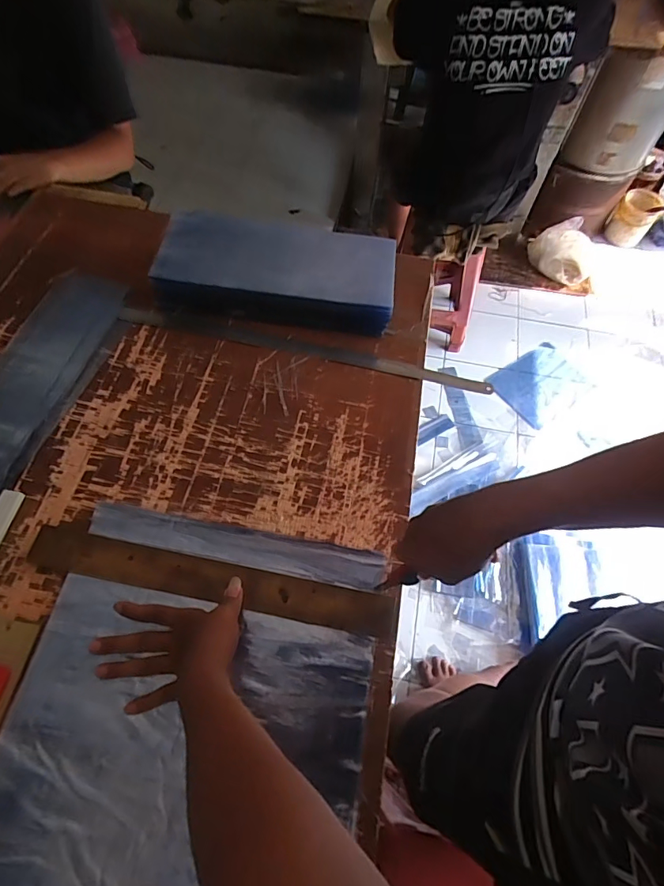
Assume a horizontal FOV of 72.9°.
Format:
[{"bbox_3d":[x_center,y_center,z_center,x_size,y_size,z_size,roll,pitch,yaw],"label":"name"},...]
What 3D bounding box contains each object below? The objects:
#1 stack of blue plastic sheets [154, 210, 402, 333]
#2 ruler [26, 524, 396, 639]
[{"bbox_3d":[-0.089,-0.279,0.746,0.375,0.089,0.169,6,60,-1],"label":"stack of blue plastic sheets"},{"bbox_3d":[-0.144,0.166,0.545,0.439,0.008,0.048,12,65,1],"label":"ruler"}]

